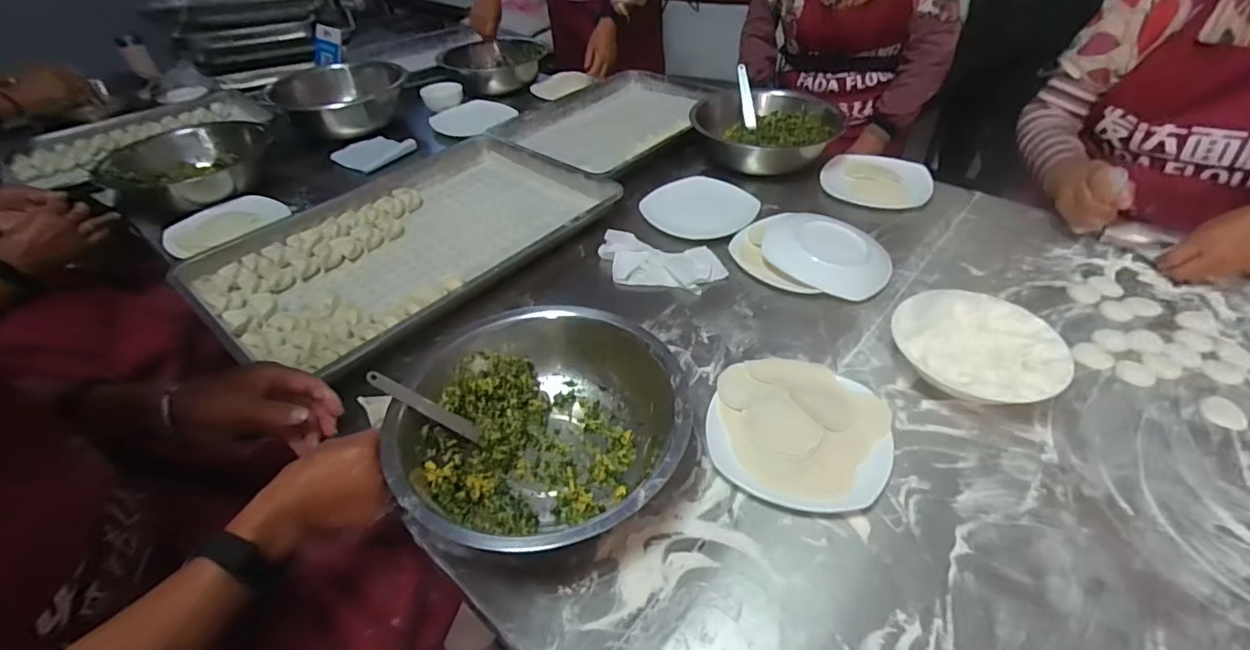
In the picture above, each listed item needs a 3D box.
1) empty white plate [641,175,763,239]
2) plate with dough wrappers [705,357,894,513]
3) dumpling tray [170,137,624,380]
[{"bbox_3d":[0.122,-0.198,0.918,0.176,0.028,0.147,29,50,29],"label":"empty white plate"},{"bbox_3d":[0.182,0.104,0.580,0.177,0.034,0.176,-1,42,1],"label":"plate with dough wrappers"},{"bbox_3d":[-0.331,-0.139,0.871,0.398,0.056,0.581,29,50,30],"label":"dumpling tray"}]

